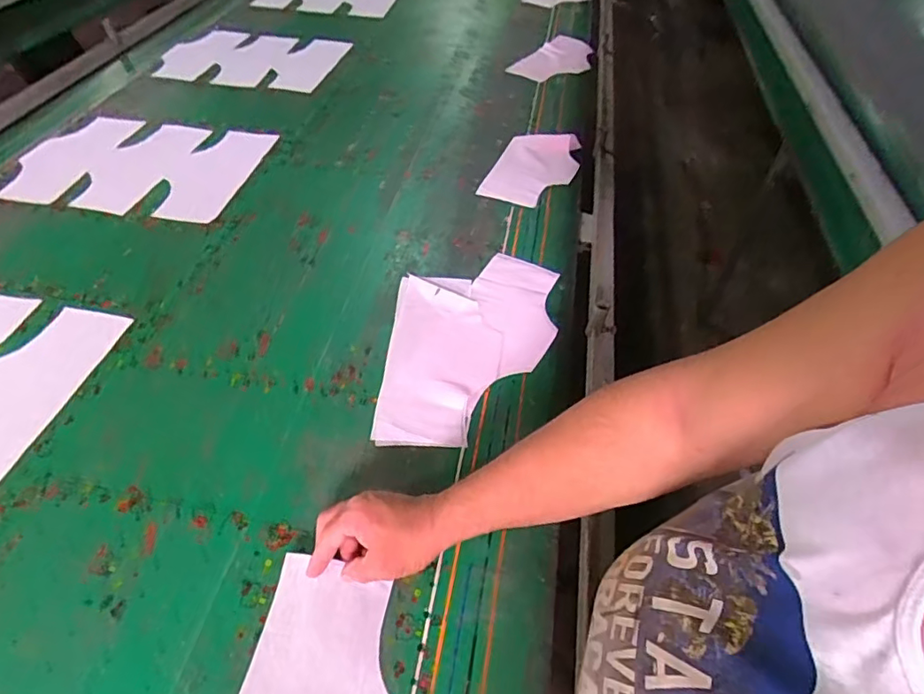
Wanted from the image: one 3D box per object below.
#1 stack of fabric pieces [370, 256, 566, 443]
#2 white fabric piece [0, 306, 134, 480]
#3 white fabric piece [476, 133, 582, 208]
[{"bbox_3d":[0.014,-0.013,0.767,0.223,0.015,0.346,4,48,3],"label":"stack of fabric pieces"},{"bbox_3d":[-0.577,0.061,0.700,0.145,0.005,0.305,9,48,8],"label":"white fabric piece"},{"bbox_3d":[0.141,-0.351,1.044,0.145,0.027,0.234,18,50,15],"label":"white fabric piece"}]

